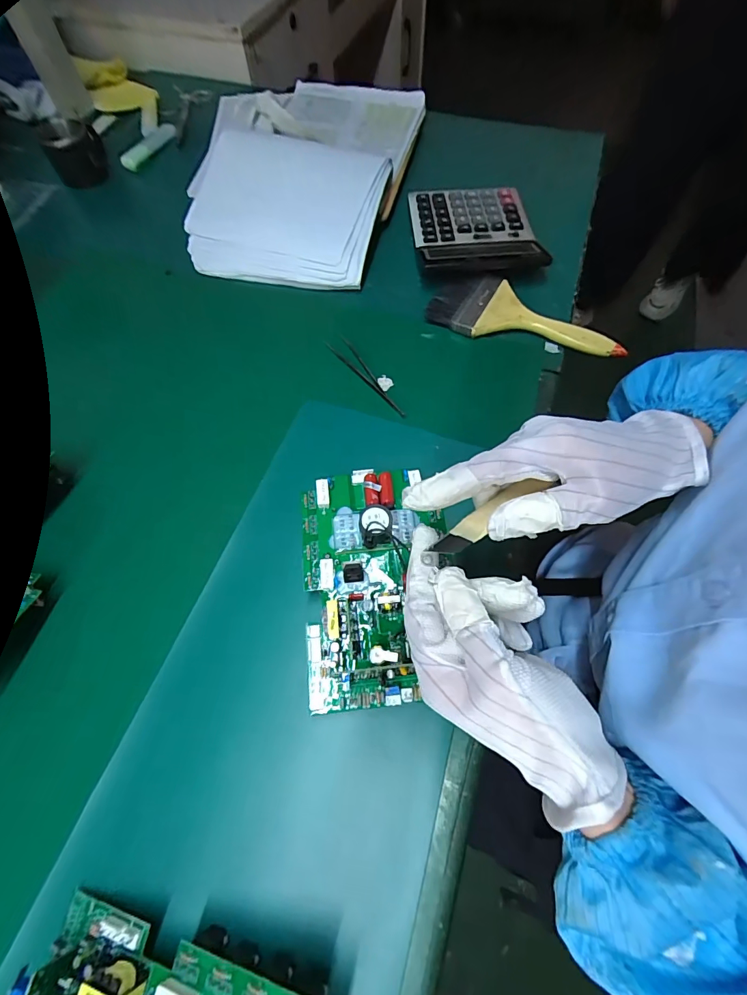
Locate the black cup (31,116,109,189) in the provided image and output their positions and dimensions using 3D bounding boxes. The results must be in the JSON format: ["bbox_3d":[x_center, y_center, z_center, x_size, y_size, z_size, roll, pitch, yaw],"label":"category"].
[{"bbox_3d":[-0.431,-0.500,0.607,0.076,0.066,0.058,-28,67,-11],"label":"black cup"}]

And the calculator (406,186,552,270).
[{"bbox_3d":[0.122,-0.333,0.509,0.141,0.022,0.170,-4,64,-1],"label":"calculator"}]

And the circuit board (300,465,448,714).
[{"bbox_3d":[-0.005,0.059,0.310,0.103,0.032,0.176,0,68,2],"label":"circuit board"}]

